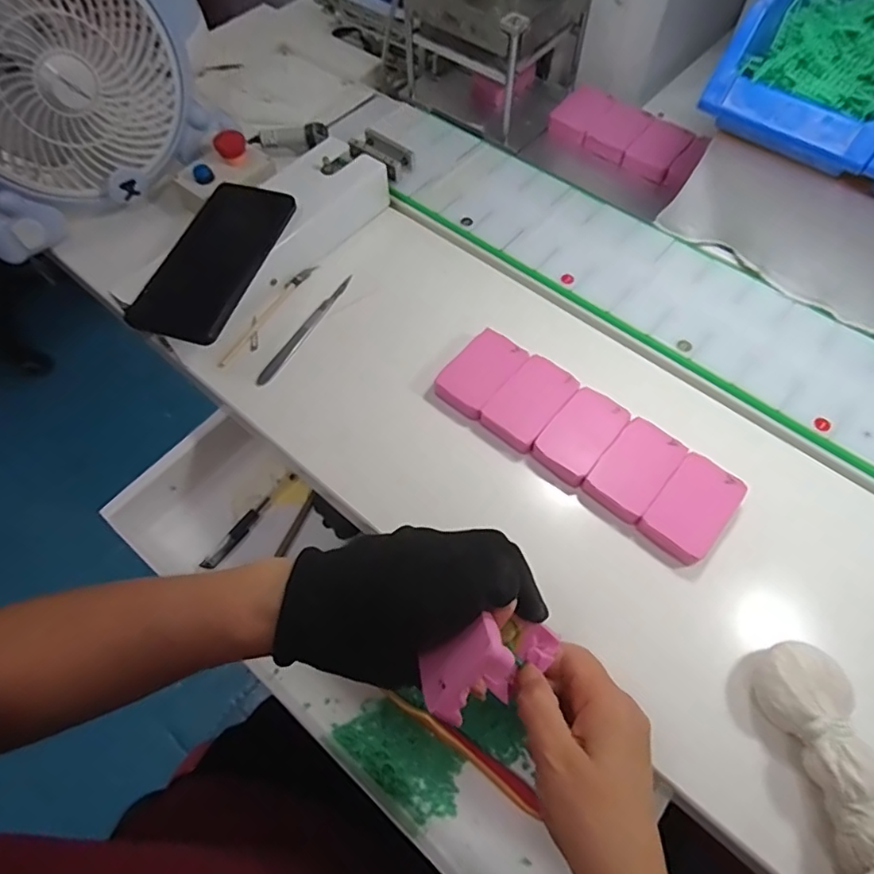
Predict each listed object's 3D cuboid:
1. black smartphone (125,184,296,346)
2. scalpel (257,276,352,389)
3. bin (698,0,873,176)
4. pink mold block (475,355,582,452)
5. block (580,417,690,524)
[{"bbox_3d":[-0.180,-0.146,0.459,0.077,0.011,0.160,14,63,8],"label":"black smartphone"},{"bbox_3d":[-0.112,-0.093,0.481,0.010,0.004,0.129,26,65,14],"label":"scalpel"},{"bbox_3d":[0.297,-0.281,0.409,0.121,0.073,0.179,37,68,19],"label":"bin"},{"bbox_3d":[0.071,-0.027,0.433,0.045,0.012,0.073,37,68,19],"label":"pink mold block"},{"bbox_3d":[0.142,0.023,0.406,0.045,0.012,0.071,37,68,19],"label":"block"}]

